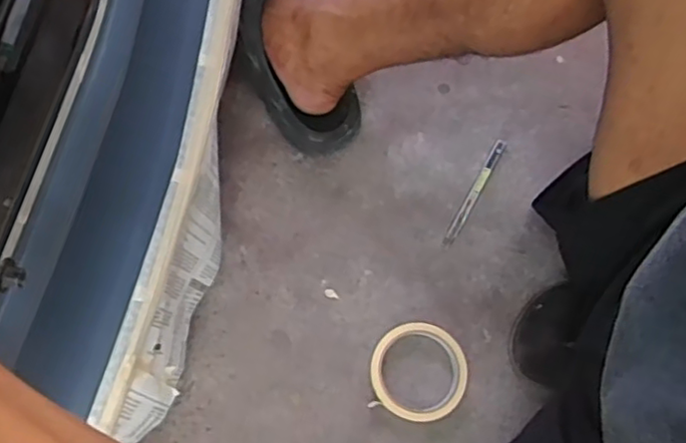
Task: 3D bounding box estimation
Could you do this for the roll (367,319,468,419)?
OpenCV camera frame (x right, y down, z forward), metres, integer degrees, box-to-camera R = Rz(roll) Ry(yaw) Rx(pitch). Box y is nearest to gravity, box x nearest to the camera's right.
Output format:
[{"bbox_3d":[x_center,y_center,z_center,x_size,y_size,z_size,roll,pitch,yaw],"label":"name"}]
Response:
[{"bbox_3d":[0.078,0.153,0.652,0.097,0.019,0.095,0,75,-1],"label":"roll"}]

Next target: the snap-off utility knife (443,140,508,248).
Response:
[{"bbox_3d":[0.148,-0.033,0.713,0.013,0.005,0.141,29,76,7],"label":"snap-off utility knife"}]

